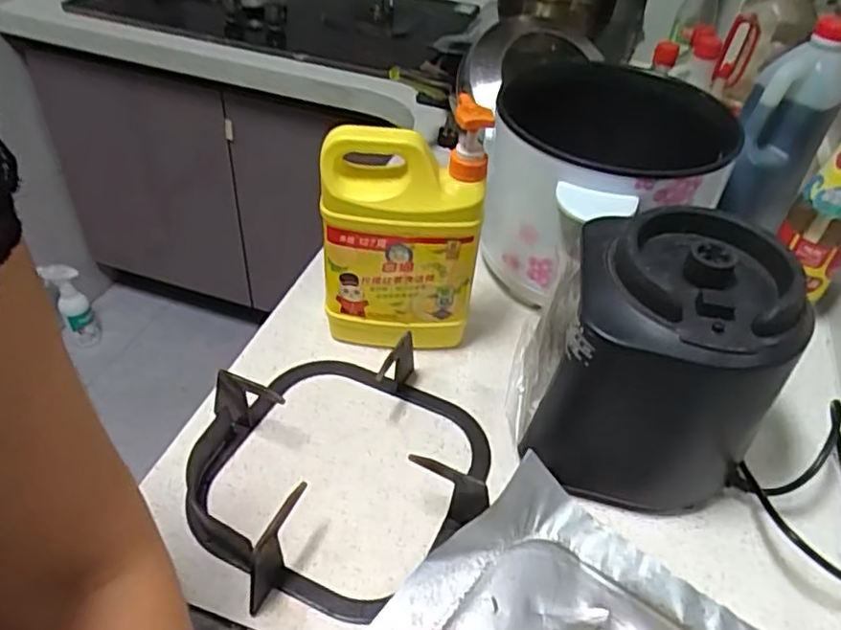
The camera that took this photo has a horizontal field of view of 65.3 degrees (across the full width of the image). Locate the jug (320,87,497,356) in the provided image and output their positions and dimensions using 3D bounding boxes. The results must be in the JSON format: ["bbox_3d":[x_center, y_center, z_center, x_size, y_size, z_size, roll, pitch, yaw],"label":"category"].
[{"bbox_3d":[-0.019,-0.067,0.618,0.141,0.224,0.075,3,41,-2],"label":"jug"}]

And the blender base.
[{"bbox_3d":[0.178,0.036,0.542,0.174,0.208,0.152,2,42,-3],"label":"blender base"}]

